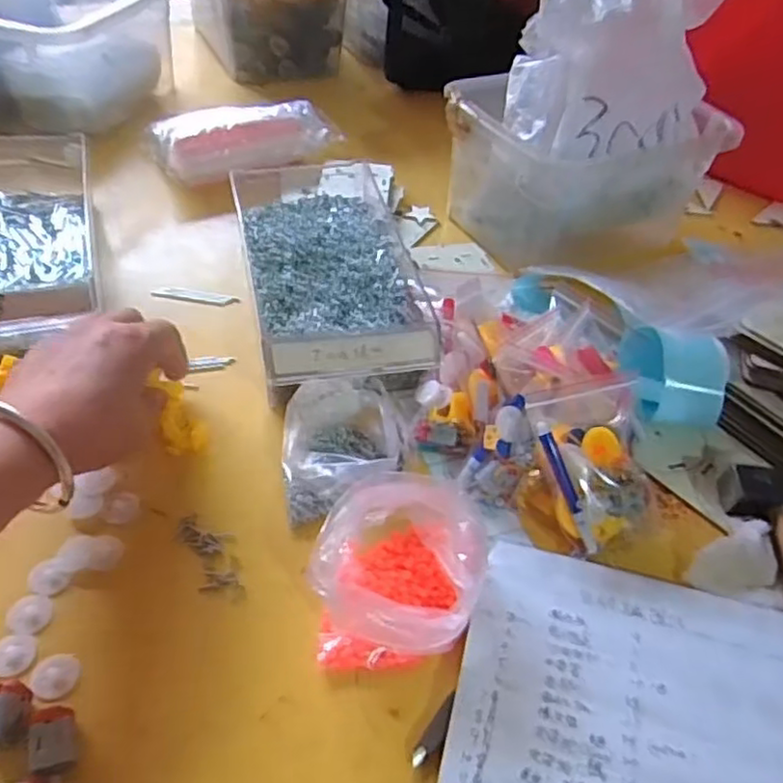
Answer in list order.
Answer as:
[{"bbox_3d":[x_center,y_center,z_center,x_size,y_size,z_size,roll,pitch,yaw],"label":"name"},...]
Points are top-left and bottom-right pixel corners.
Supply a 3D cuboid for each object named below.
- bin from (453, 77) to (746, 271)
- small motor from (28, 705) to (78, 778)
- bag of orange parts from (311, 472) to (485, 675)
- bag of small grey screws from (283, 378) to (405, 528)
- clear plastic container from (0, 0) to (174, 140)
[{"bbox_3d":[0.168,-0.214,0.636,0.215,0.118,0.164,-21,52,-25],"label":"bin"},{"bbox_3d":[-0.156,0.162,0.313,0.018,0.018,0.029,-8,48,-15],"label":"small motor"},{"bbox_3d":[0.003,0.096,0.368,0.089,0.059,0.094,8,46,0],"label":"bag of orange parts"},{"bbox_3d":[-0.030,0.034,0.431,0.079,0.042,0.092,0,46,-8],"label":"bag of small grey screws"},{"bbox_3d":[-0.362,-0.372,0.738,0.184,0.116,0.207,11,46,3],"label":"clear plastic container"}]

